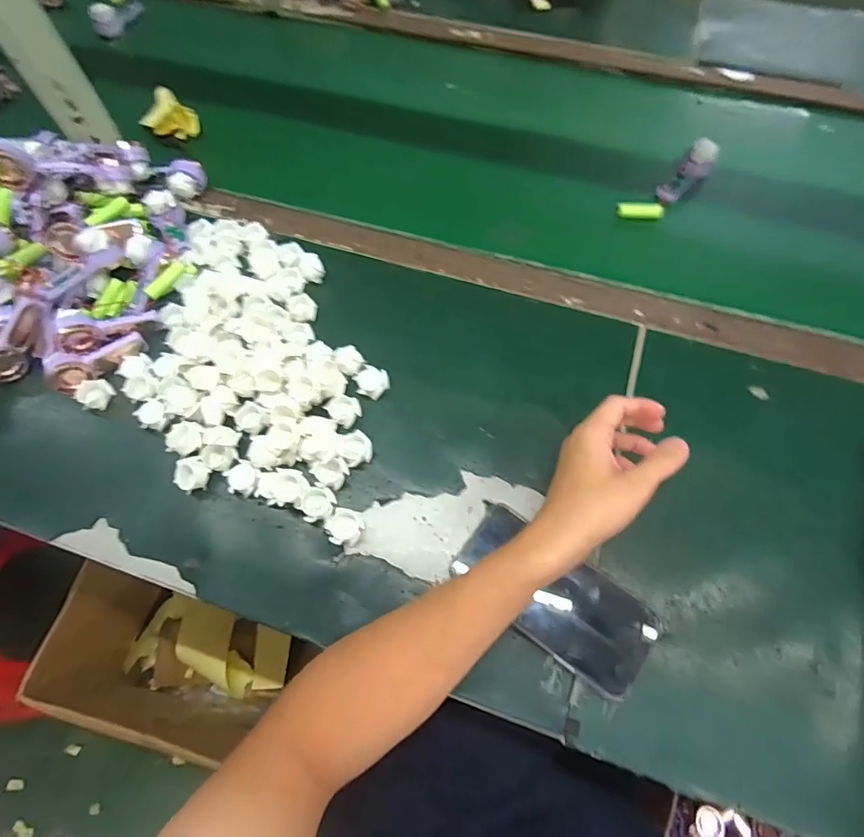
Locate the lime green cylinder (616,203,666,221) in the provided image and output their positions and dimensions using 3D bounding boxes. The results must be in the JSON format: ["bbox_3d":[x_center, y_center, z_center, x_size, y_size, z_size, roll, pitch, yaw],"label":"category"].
[{"bbox_3d":[0.247,-0.248,0.576,0.053,0.015,0.019,13,67,7],"label":"lime green cylinder"}]

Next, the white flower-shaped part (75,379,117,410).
[{"bbox_3d":[-0.342,-0.026,0.493,0.031,0.018,0.029,0,67,1],"label":"white flower-shaped part"}]

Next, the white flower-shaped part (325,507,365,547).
[{"bbox_3d":[-0.078,0.097,0.432,0.033,0.013,0.031,0,67,1],"label":"white flower-shaped part"}]

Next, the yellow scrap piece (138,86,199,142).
[{"bbox_3d":[-0.349,-0.401,0.647,0.059,0.035,0.055,26,70,12],"label":"yellow scrap piece"}]

